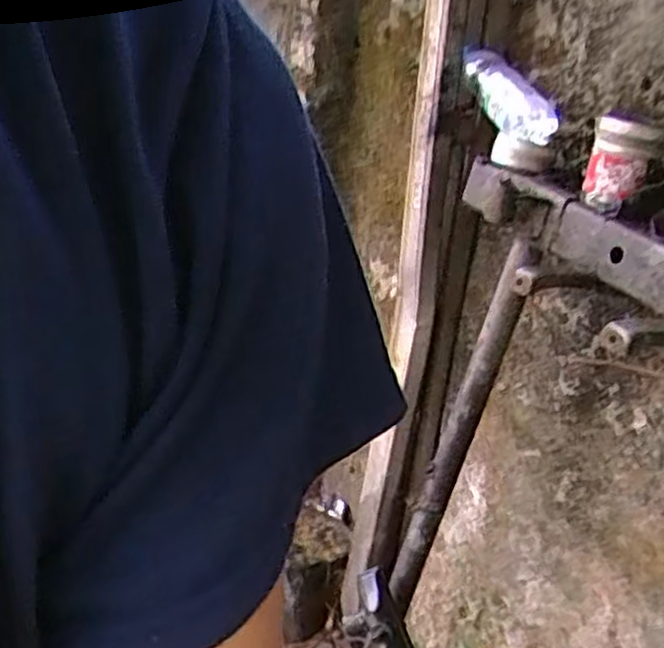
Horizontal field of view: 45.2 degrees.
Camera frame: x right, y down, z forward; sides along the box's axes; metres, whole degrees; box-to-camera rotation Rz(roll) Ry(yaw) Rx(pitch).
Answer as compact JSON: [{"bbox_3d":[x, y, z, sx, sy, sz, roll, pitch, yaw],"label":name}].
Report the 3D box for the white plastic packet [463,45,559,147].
[{"bbox_3d":[0.237,-0.331,1.116,0.058,0.066,0.218,-2,45,-25],"label":"white plastic packet"}]

